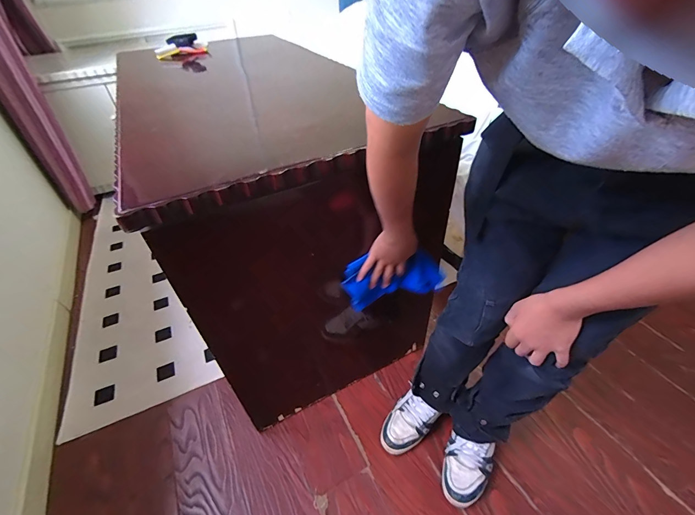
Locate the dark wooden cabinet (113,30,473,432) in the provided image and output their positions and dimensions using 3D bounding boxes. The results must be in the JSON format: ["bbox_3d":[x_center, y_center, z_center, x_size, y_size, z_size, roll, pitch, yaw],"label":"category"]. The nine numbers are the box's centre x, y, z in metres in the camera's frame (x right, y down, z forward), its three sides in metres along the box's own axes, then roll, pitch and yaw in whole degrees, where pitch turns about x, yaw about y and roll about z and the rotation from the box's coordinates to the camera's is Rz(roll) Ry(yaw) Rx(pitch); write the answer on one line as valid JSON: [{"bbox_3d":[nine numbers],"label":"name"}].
[{"bbox_3d":[-0.274,-0.161,1.043,0.614,0.741,1.007,-27,49,-22],"label":"dark wooden cabinet"}]

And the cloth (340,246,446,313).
[{"bbox_3d":[0.106,0.047,0.731,0.240,0.126,0.046,-9,45,-16],"label":"cloth"}]

